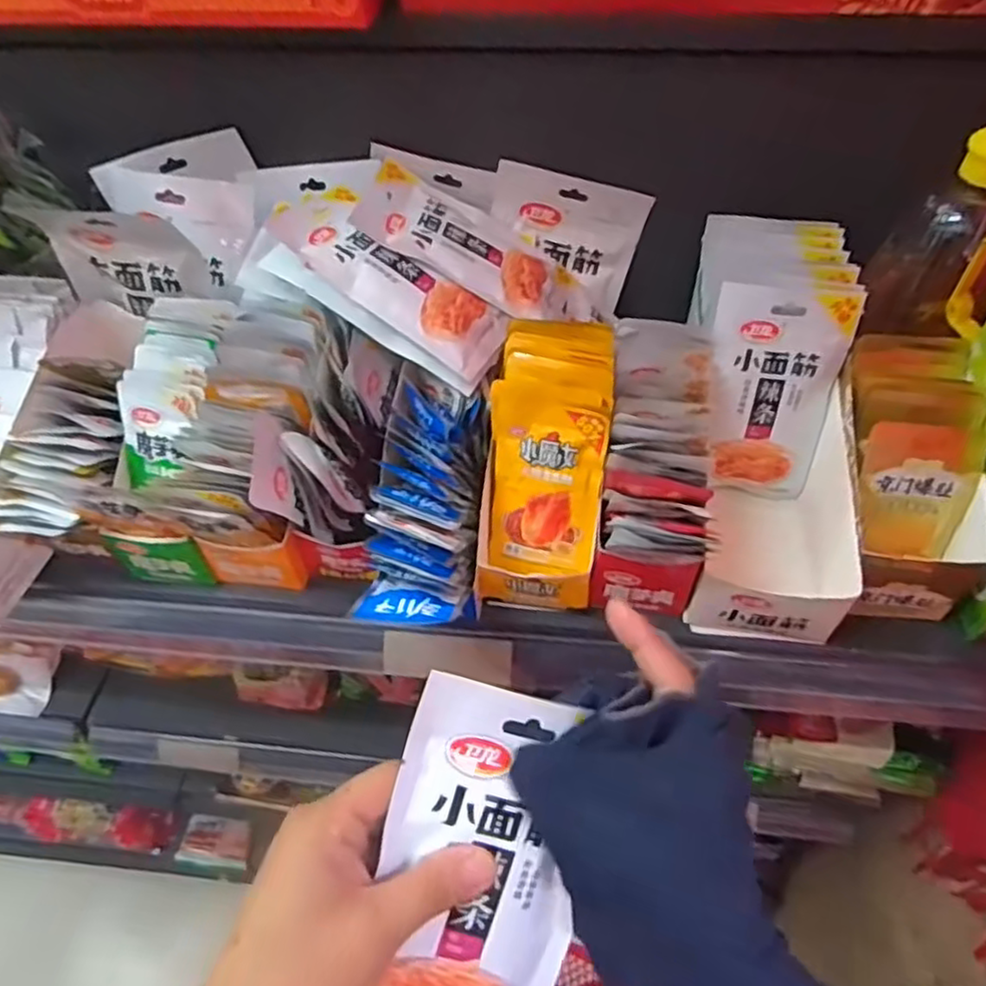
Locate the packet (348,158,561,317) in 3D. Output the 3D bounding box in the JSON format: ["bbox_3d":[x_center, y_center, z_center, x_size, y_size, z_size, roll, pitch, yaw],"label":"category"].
[{"bbox_3d":[-0.026,-0.207,0.554,0.166,0.015,0.100,25,55,-10],"label":"packet"}]

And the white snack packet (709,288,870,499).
[{"bbox_3d":[0.218,-0.071,0.545,0.098,0.185,0.022,6,32,5],"label":"white snack packet"}]

